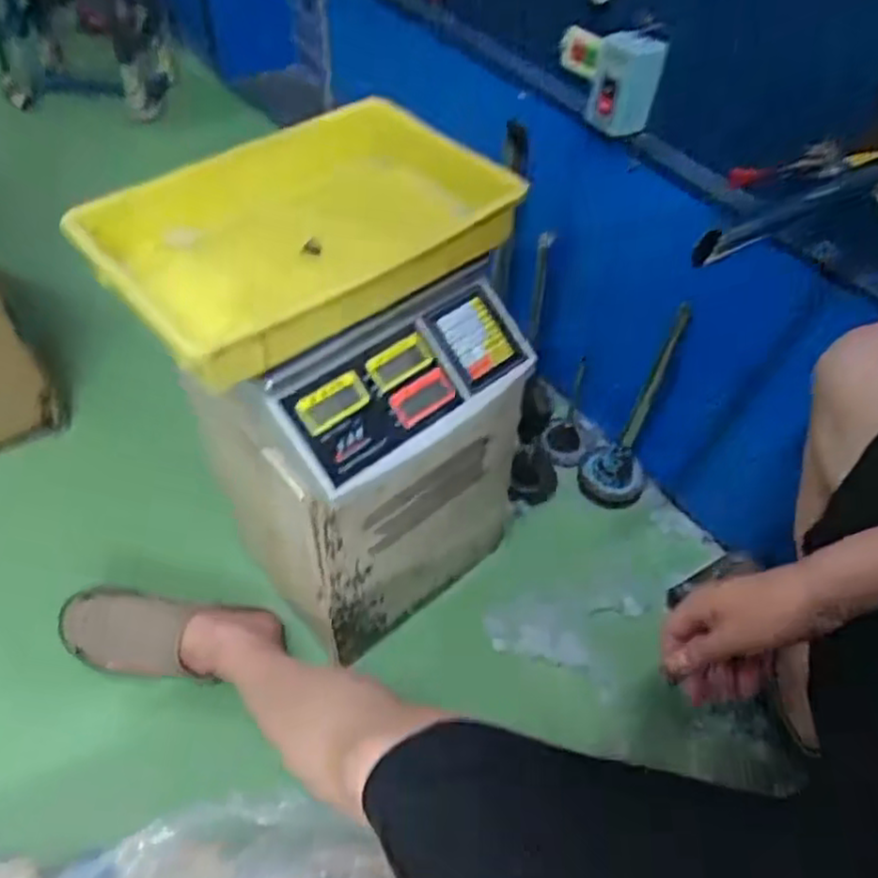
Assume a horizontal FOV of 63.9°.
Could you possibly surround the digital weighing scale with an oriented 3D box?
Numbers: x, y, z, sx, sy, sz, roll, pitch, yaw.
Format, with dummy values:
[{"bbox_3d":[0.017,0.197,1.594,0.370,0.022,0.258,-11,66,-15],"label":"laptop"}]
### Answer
[{"bbox_3d":[-0.095,-0.151,0.683,0.318,0.150,0.355,37,57,25],"label":"digital weighing scale"}]

